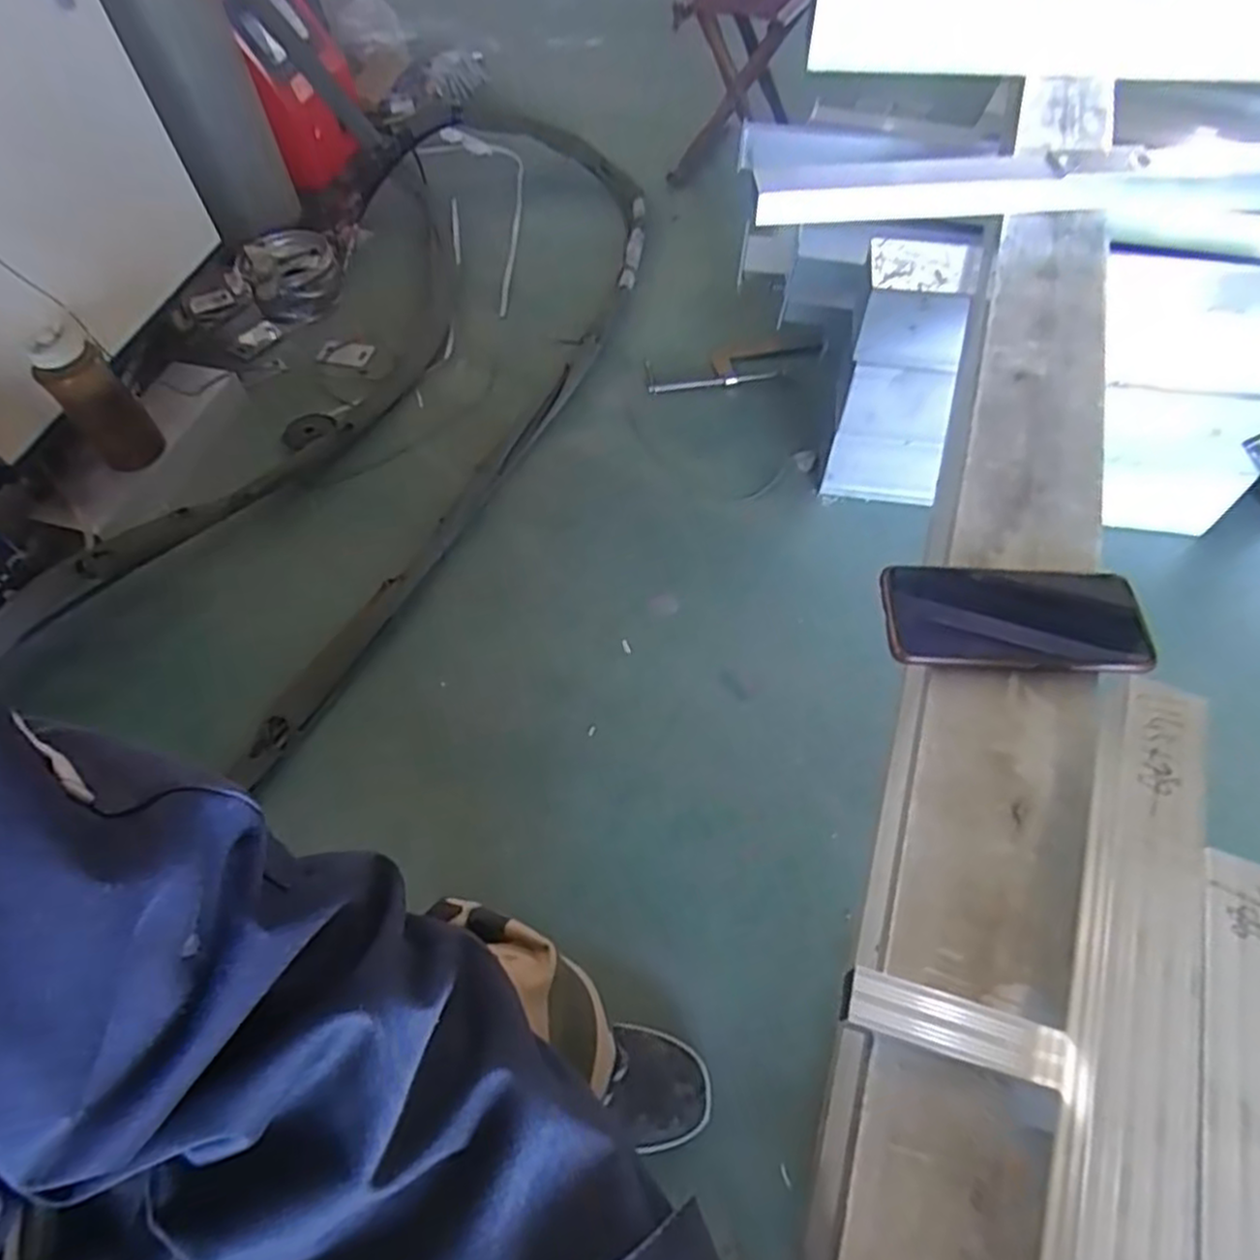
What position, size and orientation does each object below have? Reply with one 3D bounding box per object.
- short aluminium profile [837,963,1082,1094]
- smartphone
[{"bbox_3d":[0.151,0.187,0.352,0.099,0.018,0.027,14,59,10],"label":"short aluminium profile"},{"bbox_3d":[0.247,-0.009,0.481,0.158,0.014,0.073,2,58,3],"label":"smartphone"}]

